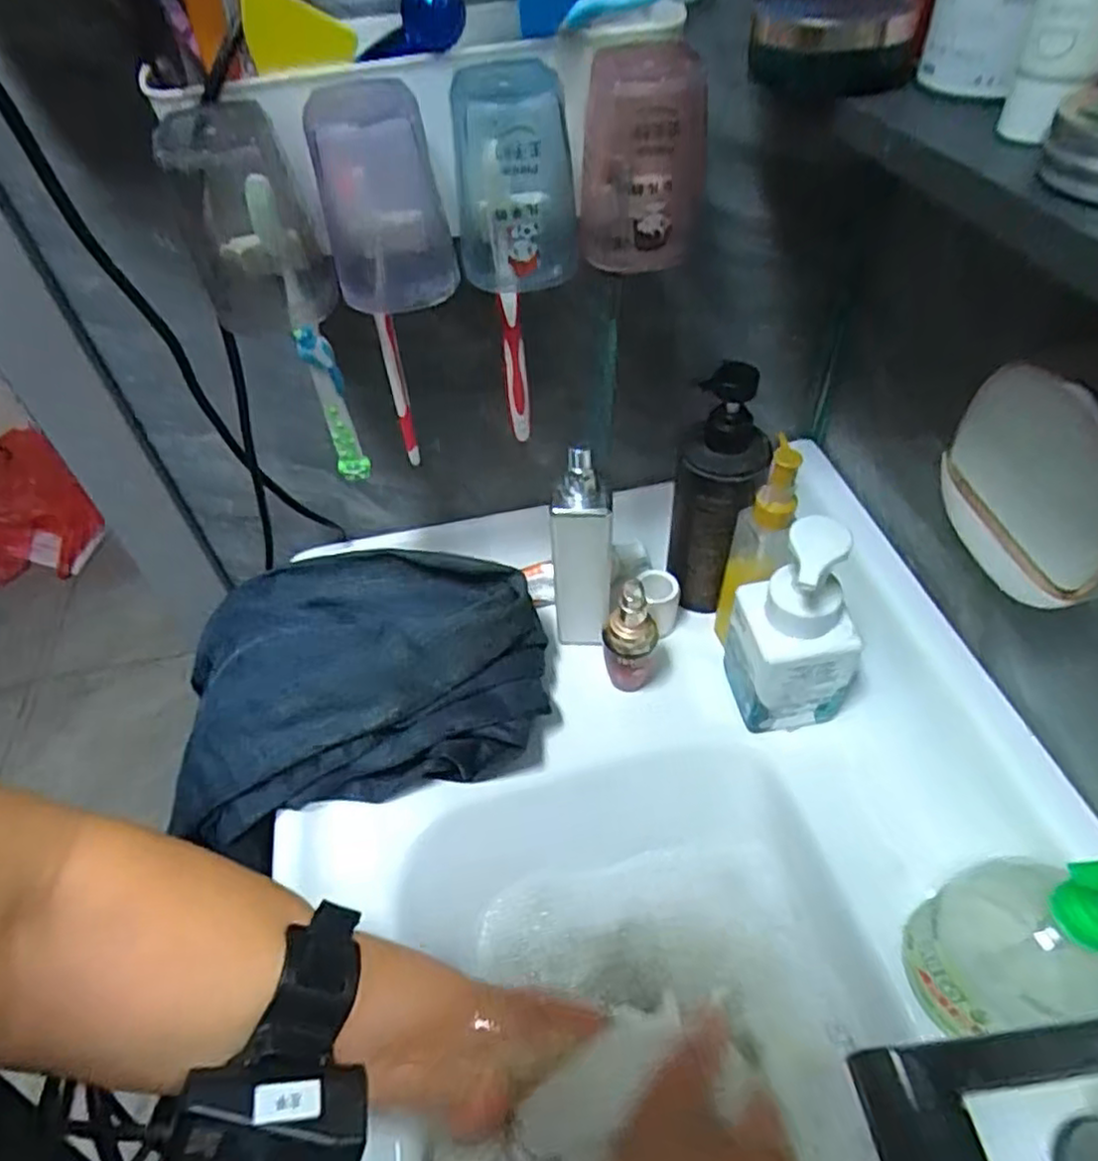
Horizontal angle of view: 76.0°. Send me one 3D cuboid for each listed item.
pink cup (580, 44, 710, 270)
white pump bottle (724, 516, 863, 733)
[{"bbox_3d":[0.044,-0.197,0.336,0.058,0.086,0.054,1,48,5],"label":"pink cup"},{"bbox_3d":[0.161,0.029,0.458,0.070,0.165,0.061,-6,48,-2],"label":"white pump bottle"}]

